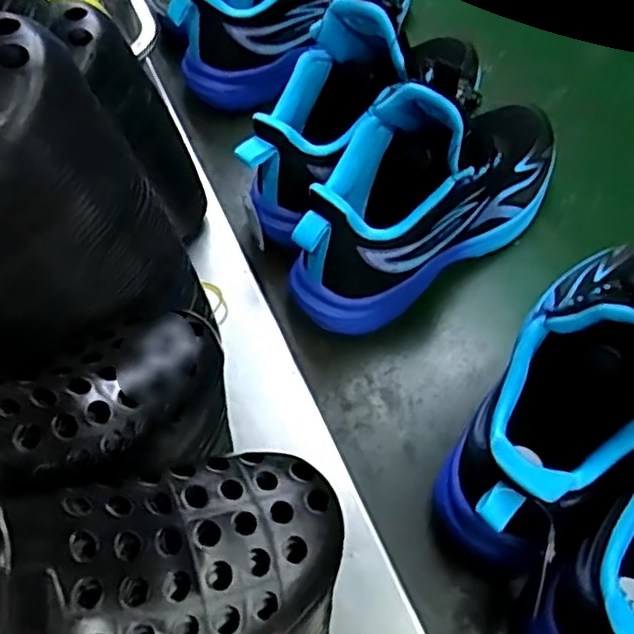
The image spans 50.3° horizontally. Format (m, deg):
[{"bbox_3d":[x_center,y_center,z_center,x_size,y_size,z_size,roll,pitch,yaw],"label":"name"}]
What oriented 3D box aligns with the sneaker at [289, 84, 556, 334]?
[{"bbox_3d":[0.086,-0.101,0.486,0.244,0.141,0.098,-34,65,-17],"label":"sneaker"}]

